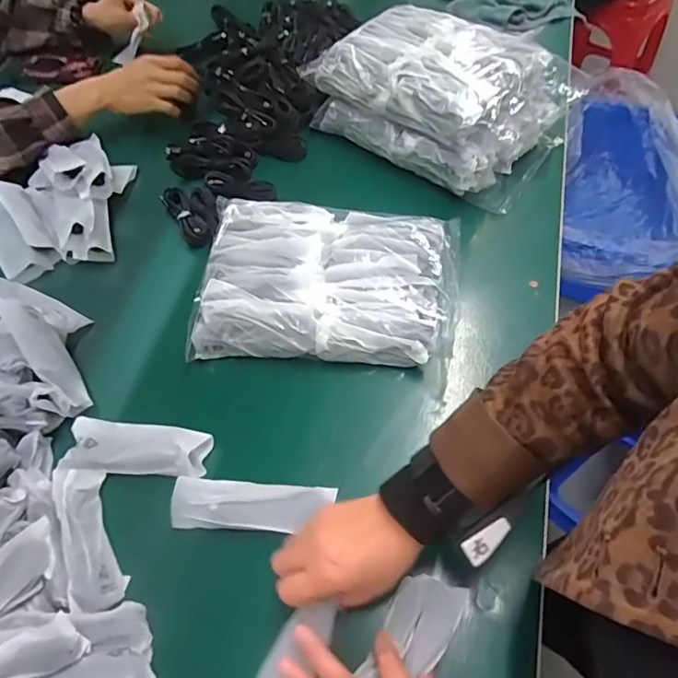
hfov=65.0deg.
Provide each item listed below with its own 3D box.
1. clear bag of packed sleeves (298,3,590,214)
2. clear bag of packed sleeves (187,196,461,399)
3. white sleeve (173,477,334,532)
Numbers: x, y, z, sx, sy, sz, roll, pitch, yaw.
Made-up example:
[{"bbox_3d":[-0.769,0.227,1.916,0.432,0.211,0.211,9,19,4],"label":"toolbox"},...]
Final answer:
[{"bbox_3d":[0.136,-0.341,0.755,0.325,0.144,0.198,33,66,22],"label":"clear bag of packed sleeves"},{"bbox_3d":[-0.011,-0.073,0.632,0.294,0.072,0.217,8,59,10],"label":"clear bag of packed sleeves"},{"bbox_3d":[-0.084,0.163,0.521,0.152,0.031,0.045,1,58,5],"label":"white sleeve"}]

